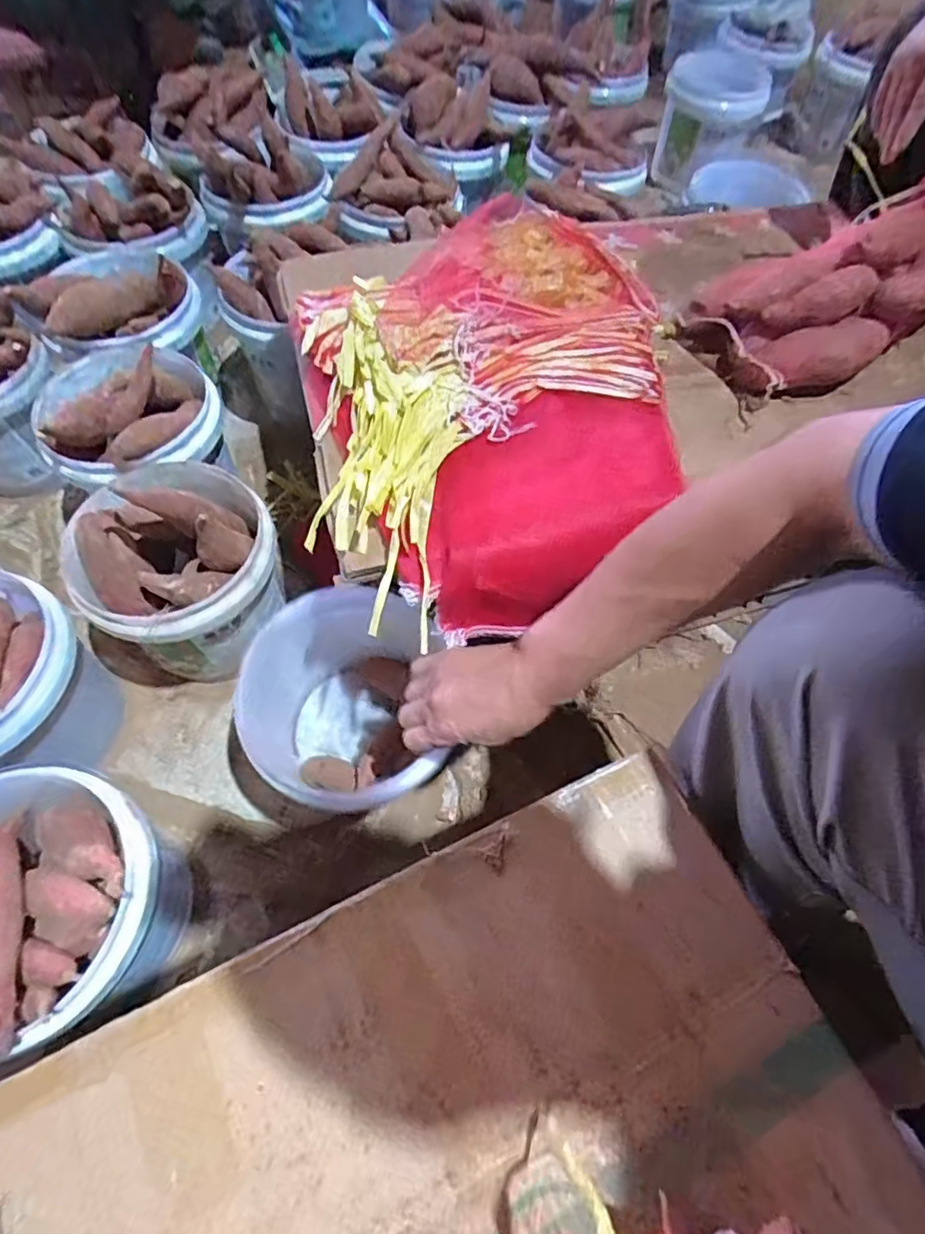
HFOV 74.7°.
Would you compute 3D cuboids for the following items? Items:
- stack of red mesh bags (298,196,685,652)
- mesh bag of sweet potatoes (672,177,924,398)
[{"bbox_3d":[0.025,-0.241,0.596,0.338,0.090,0.495,-6,62,-7],"label":"stack of red mesh bags"},{"bbox_3d":[0.408,-0.358,0.633,0.341,0.107,0.156,-30,68,-18],"label":"mesh bag of sweet potatoes"}]

